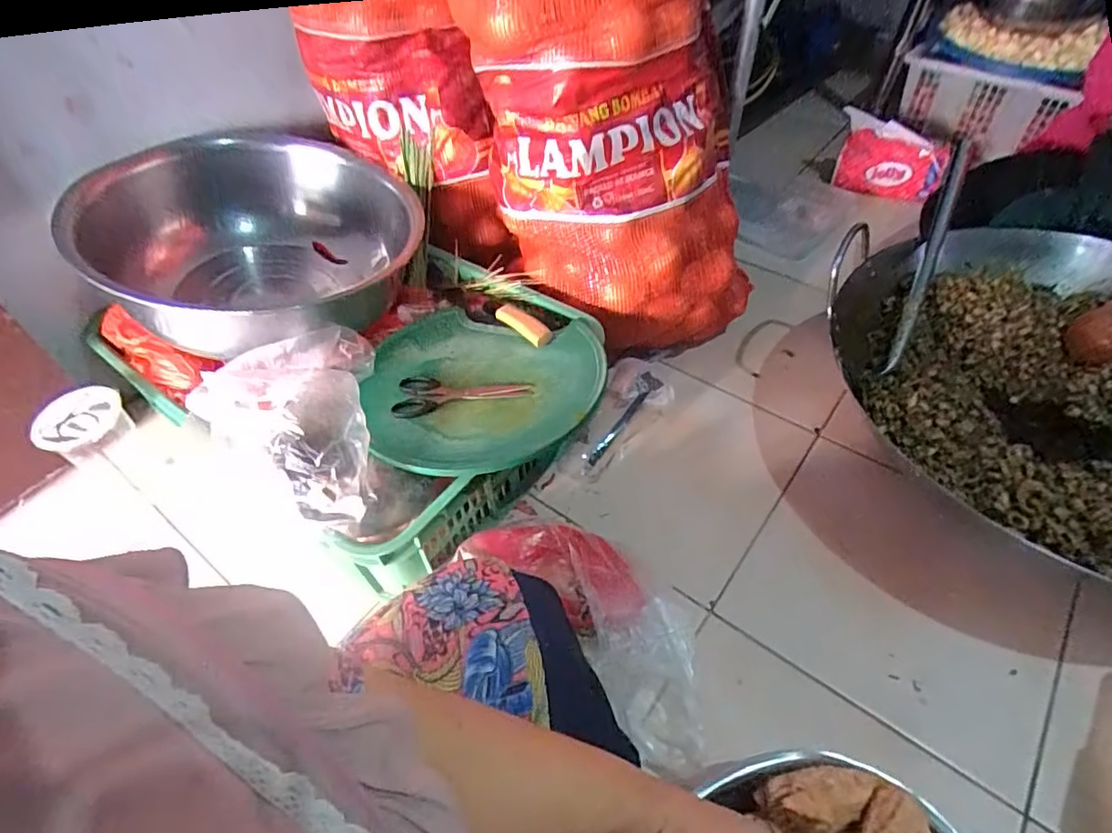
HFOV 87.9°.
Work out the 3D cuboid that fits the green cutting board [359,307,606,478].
[{"bbox_3d":[-0.085,-0.041,0.655,0.267,0.019,0.259,-8,44,2],"label":"green cutting board"}]

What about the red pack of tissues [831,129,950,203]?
[{"bbox_3d":[0.600,-0.448,1.037,0.176,0.098,0.021,13,26,4],"label":"red pack of tissues"}]

